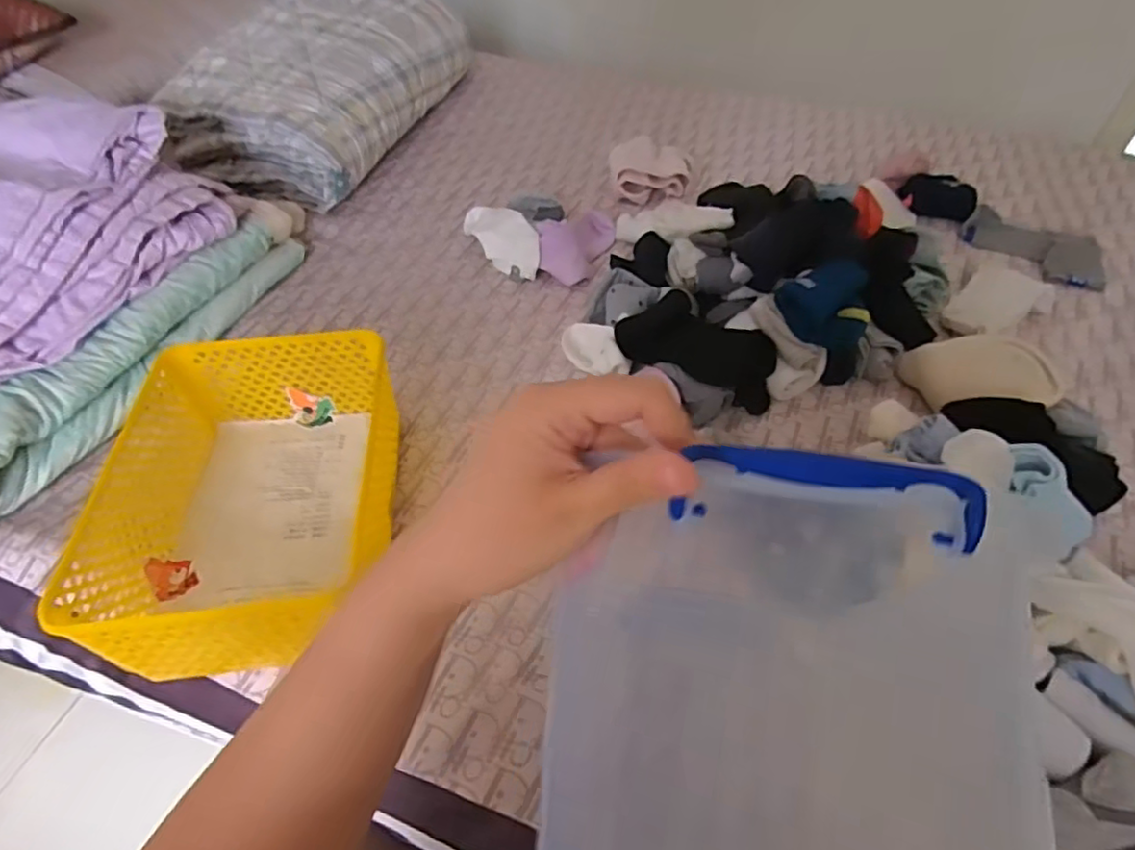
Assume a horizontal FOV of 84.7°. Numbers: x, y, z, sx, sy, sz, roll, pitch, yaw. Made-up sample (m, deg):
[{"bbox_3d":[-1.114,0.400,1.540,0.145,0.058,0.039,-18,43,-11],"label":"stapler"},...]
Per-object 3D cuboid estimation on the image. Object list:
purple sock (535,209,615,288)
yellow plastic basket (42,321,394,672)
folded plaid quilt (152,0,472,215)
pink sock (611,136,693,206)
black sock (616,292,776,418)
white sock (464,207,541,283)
[{"bbox_3d":[0.011,-0.244,0.800,0.071,0.052,0.128,20,55,16],"label":"purple sock"},{"bbox_3d":[-0.260,0.057,0.540,0.208,0.115,0.276,-5,52,-2],"label":"yellow plastic basket"},{"bbox_3d":[-0.394,-0.538,0.988,0.326,0.157,0.440,16,54,13],"label":"folded plaid quilt"},{"bbox_3d":[0.123,-0.366,0.897,0.121,0.045,0.102,0,52,2],"label":"pink sock"},{"bbox_3d":[0.141,-0.084,0.652,0.170,0.055,0.085,24,56,3],"label":"black sock"},{"bbox_3d":[-0.085,-0.242,0.810,0.065,0.048,0.136,-27,56,-18],"label":"white sock"}]

